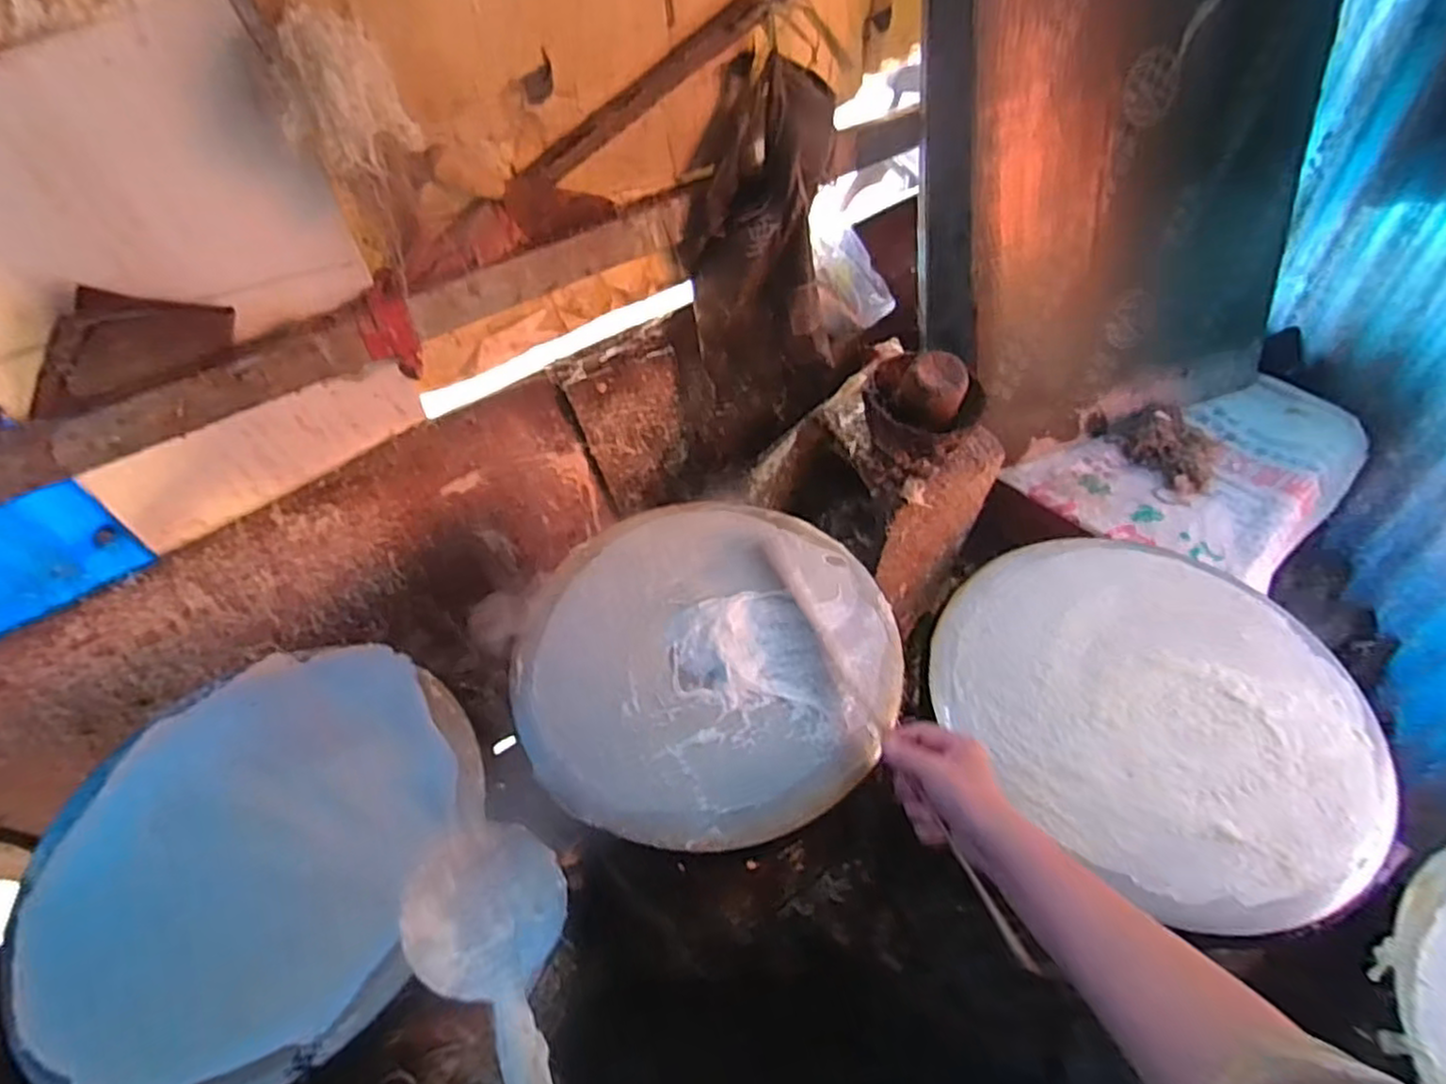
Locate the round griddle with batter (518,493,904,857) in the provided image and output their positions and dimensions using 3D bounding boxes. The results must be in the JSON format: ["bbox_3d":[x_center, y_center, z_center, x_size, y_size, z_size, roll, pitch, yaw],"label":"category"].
[{"bbox_3d":[-0.014,0.105,0.708,0.352,0.035,0.361,-2,51,2],"label":"round griddle with batter"}]

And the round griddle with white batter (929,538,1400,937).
[{"bbox_3d":[0.400,0.139,0.665,0.341,0.020,0.368,-2,51,2],"label":"round griddle with white batter"}]

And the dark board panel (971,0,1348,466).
[{"bbox_3d":[0.518,-0.550,0.829,0.498,0.874,0.029,-17,34,-8],"label":"dark board panel"}]

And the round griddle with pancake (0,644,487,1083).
[{"bbox_3d":[-0.404,0.250,0.617,0.349,0.033,0.360,-2,51,2],"label":"round griddle with pancake"}]

